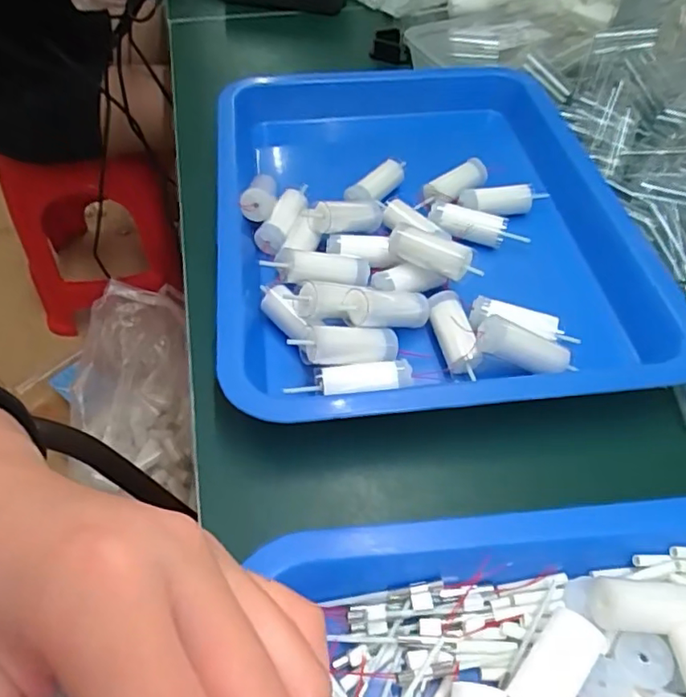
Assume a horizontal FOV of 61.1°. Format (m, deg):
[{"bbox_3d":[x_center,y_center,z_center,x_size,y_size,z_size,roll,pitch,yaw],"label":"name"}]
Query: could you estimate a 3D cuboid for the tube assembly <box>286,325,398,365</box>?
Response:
[{"bbox_3d":[0.003,-0.001,0.311,0.061,0.016,0.017,-1,47,-24],"label":"tube assembly"}]

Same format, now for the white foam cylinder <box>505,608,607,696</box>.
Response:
[{"bbox_3d":[0.081,0.122,0.221,0.022,0.019,0.039,35,59,23],"label":"white foam cylinder"}]

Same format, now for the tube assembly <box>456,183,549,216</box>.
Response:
[{"bbox_3d":[0.114,-0.105,0.409,0.065,0.018,0.015,-7,52,-6],"label":"tube assembly"}]

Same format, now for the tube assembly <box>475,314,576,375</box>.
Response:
[{"bbox_3d":[0.100,0.000,0.314,0.056,0.015,0.017,20,50,-6],"label":"tube assembly"}]

